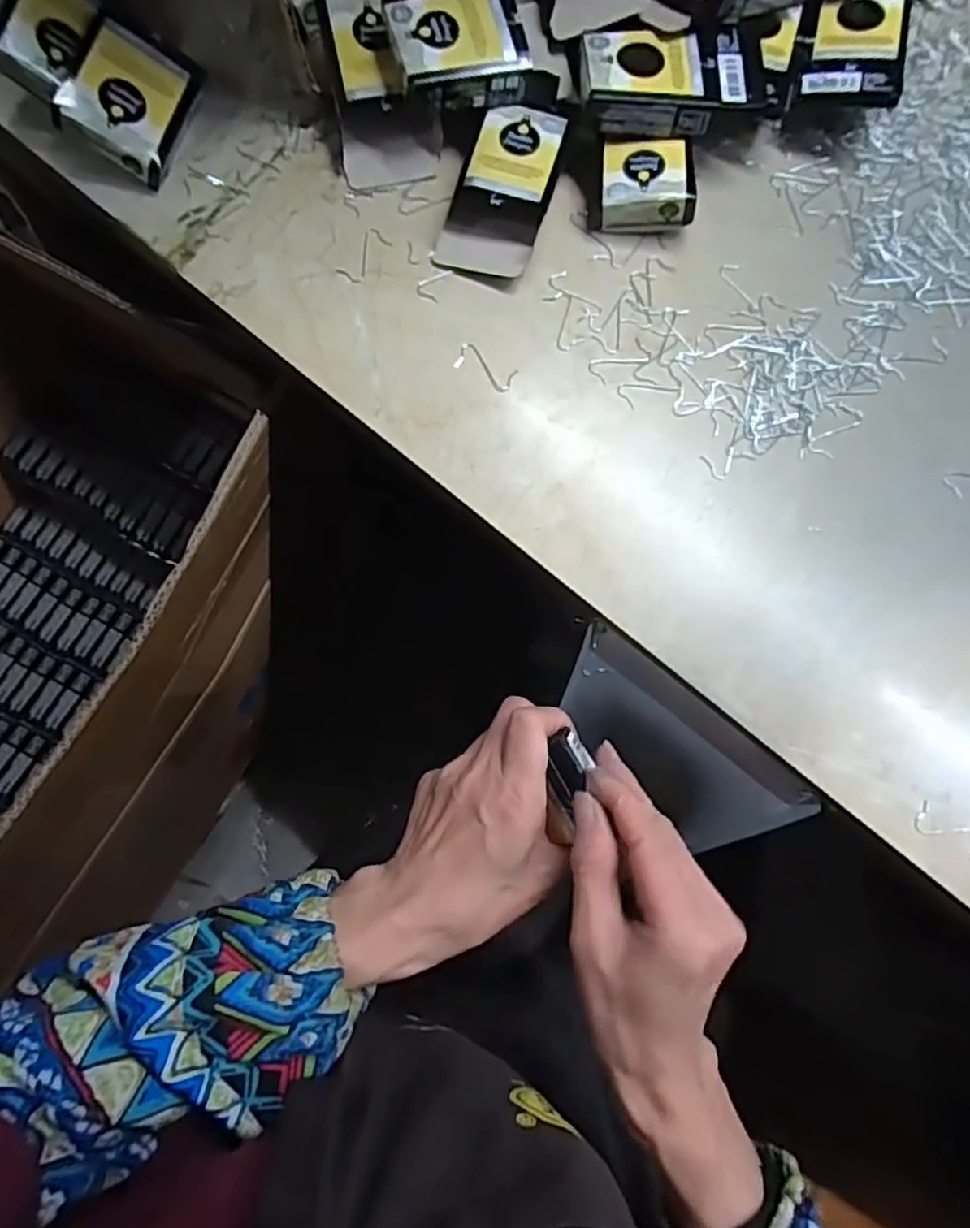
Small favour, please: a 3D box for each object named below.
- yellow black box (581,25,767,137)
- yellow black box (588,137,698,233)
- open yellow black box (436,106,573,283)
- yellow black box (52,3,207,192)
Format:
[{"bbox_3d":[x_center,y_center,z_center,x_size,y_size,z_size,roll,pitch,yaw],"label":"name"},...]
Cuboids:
[{"bbox_3d":[0.102,-0.294,0.358,0.095,0.021,0.055,-3,79,0],"label":"yellow black box"},{"bbox_3d":[0.089,-0.244,0.370,0.055,0.026,0.041,3,79,1],"label":"yellow black box"},{"bbox_3d":[0.012,-0.241,0.369,0.053,0.022,0.095,20,80,4],"label":"open yellow black box"},{"bbox_3d":[-0.197,-0.290,0.362,0.053,0.016,0.075,24,83,-27],"label":"yellow black box"}]

